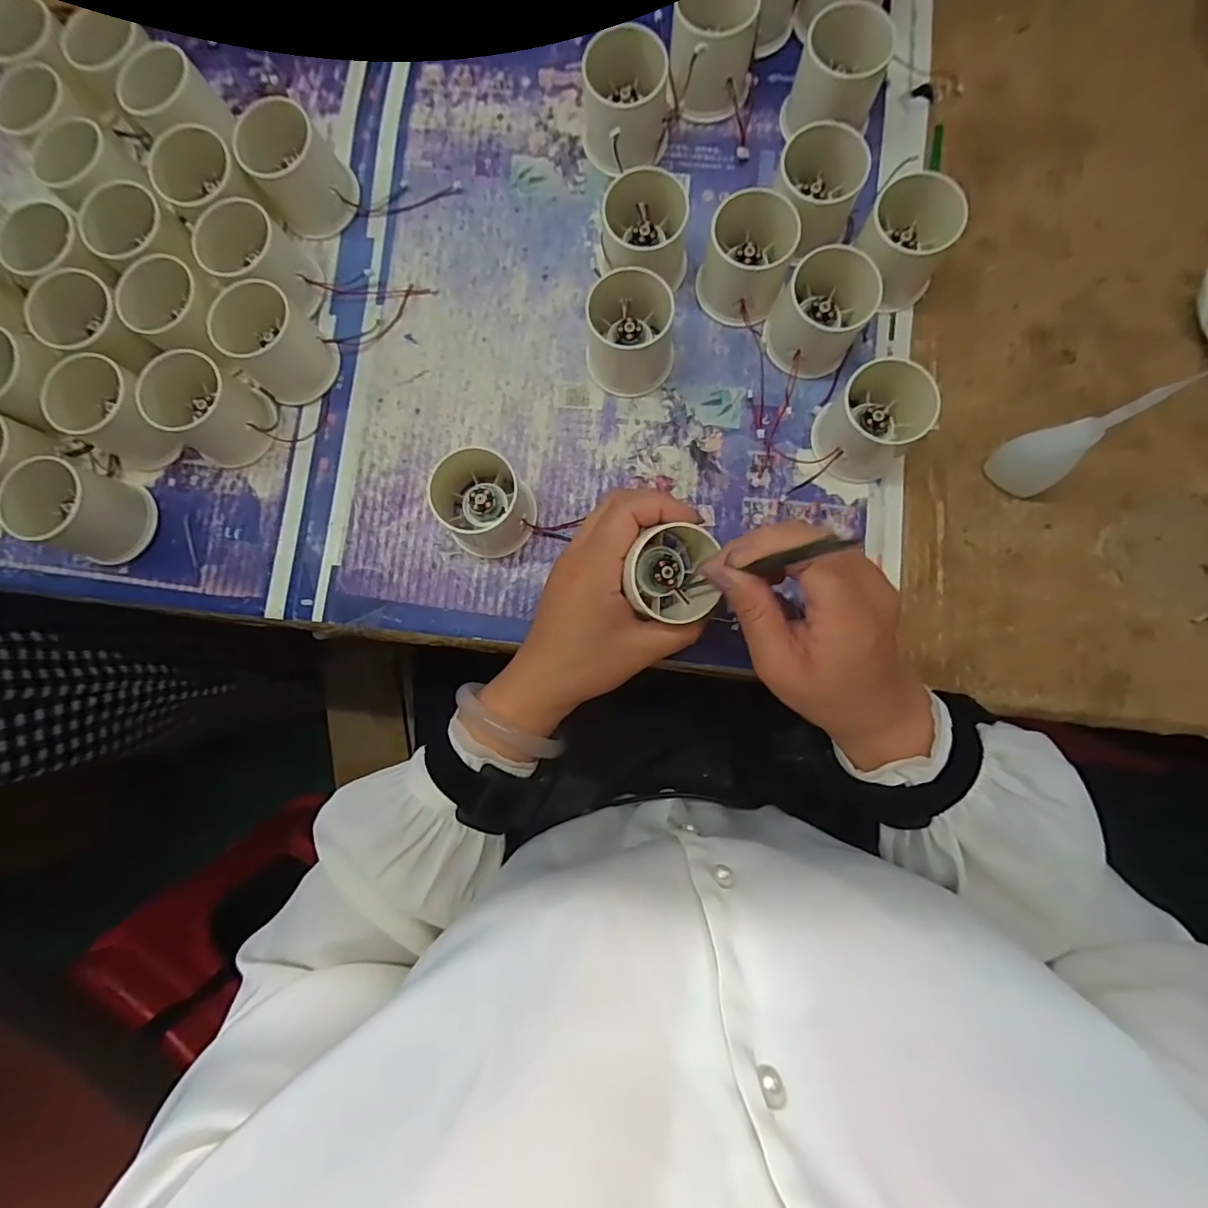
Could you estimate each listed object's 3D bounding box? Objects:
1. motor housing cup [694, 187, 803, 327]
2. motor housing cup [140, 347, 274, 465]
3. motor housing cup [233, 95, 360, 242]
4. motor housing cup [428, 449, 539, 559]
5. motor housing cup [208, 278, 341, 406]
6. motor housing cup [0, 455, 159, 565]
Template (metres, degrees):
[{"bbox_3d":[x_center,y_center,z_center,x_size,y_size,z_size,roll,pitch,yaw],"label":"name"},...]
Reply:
[{"bbox_3d":[0.089,-0.216,0.343,0.054,0.041,0.068,21,86,5],"label":"motor housing cup"},{"bbox_3d":[-0.246,-0.121,0.345,0.051,0.048,0.053,0,84,3],"label":"motor housing cup"},{"bbox_3d":[-0.200,-0.285,0.357,0.056,0.046,0.067,-31,84,0],"label":"motor housing cup"},{"bbox_3d":[-0.072,-0.060,0.332,0.053,0.054,0.056,0,84,3],"label":"motor housing cup"},{"bbox_3d":[-0.207,-0.163,0.349,0.052,0.049,0.051,0,84,3],"label":"motor housing cup"},{"bbox_3d":[-0.322,-0.057,0.341,0.053,0.051,0.051,0,84,3],"label":"motor housing cup"}]

